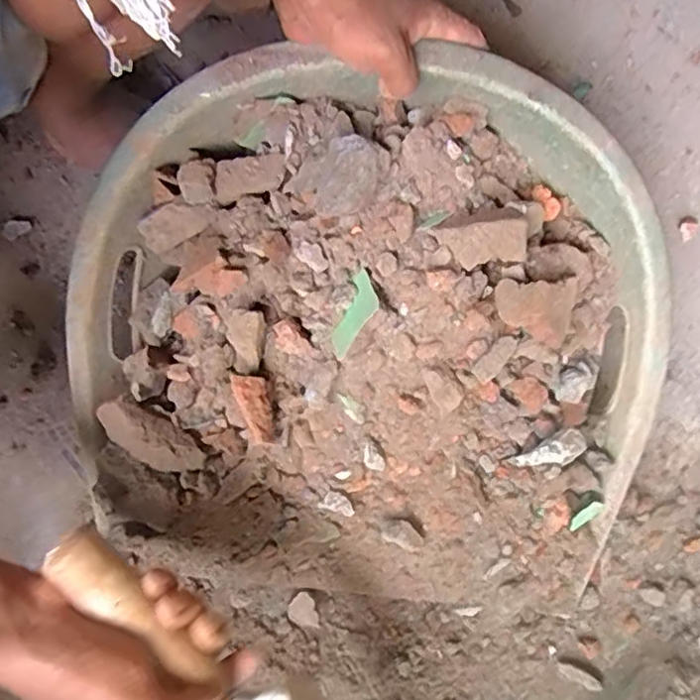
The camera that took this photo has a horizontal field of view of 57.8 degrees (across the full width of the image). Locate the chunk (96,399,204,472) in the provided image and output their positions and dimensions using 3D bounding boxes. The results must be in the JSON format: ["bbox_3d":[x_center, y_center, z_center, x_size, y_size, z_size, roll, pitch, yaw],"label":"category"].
[{"bbox_3d":[-0.143,0.062,0.453,0.082,0.020,0.032,27,70,7],"label":"chunk"}]

